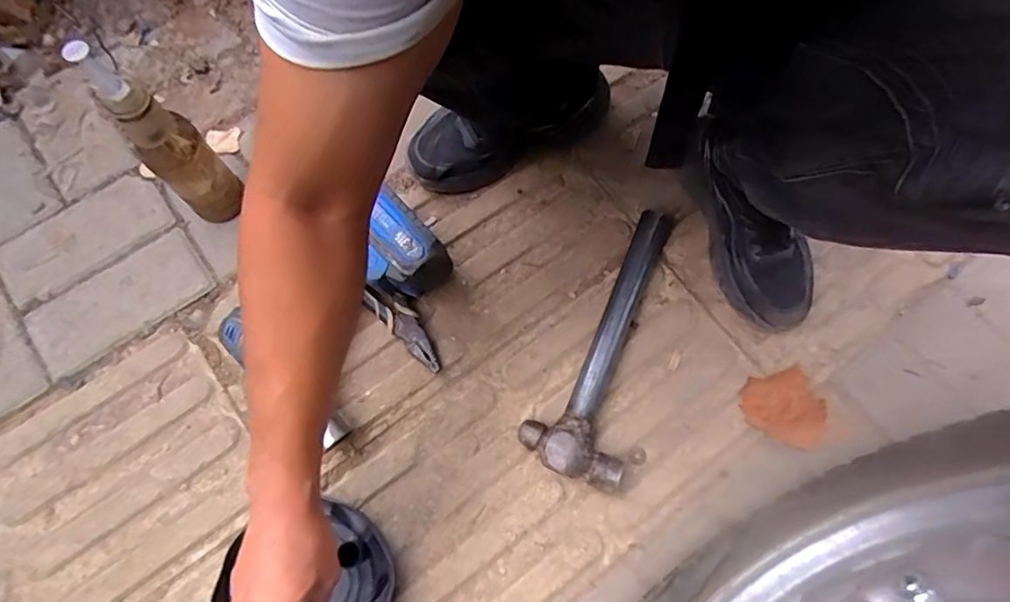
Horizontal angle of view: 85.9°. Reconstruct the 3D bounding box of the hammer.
[{"bbox_3d":[0.127,0.044,0.608,0.110,0.039,0.317,26,73,7],"label":"hammer"}]

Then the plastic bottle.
[{"bbox_3d":[-0.344,-0.160,0.558,0.061,0.240,0.057,-42,77,-13],"label":"plastic bottle"}]

